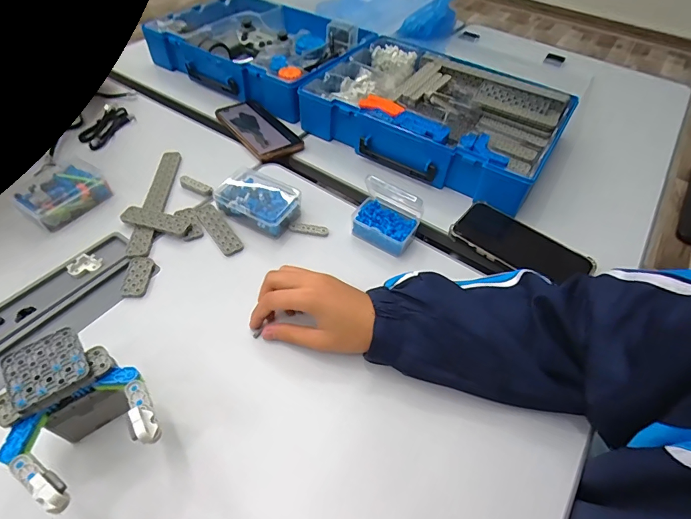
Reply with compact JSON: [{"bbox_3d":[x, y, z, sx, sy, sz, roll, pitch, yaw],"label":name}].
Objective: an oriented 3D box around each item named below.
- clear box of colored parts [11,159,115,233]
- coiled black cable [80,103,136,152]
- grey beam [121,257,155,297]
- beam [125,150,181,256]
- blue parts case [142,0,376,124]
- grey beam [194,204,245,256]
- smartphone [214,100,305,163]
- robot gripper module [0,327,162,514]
[{"bbox_3d":[-0.354,-0.083,0.503,0.071,0.029,0.090,30,55,19],"label":"clear box of colored parts"},{"bbox_3d":[-0.371,-0.206,0.625,0.050,0.010,0.103,7,51,2],"label":"coiled black cable"},{"bbox_3d":[-0.227,0.019,0.440,0.025,0.006,0.053,0,51,-4],"label":"grey beam"},{"bbox_3d":[-0.245,-0.080,0.520,0.026,0.008,0.199,-1,51,-4],"label":"beam"},{"bbox_3d":[-0.152,-0.405,0.747,0.355,0.069,0.273,28,54,18],"label":"blue parts case"},{"bbox_3d":[-0.156,-0.037,0.492,0.025,0.006,0.091,-28,58,-24],"label":"grey beam"},{"bbox_3d":[-0.140,-0.206,0.634,0.073,0.012,0.161,-32,59,-26],"label":"smartphone"},{"bbox_3d":[-0.196,0.124,0.310,0.086,0.083,0.114,-32,59,-27],"label":"robot gripper module"}]

